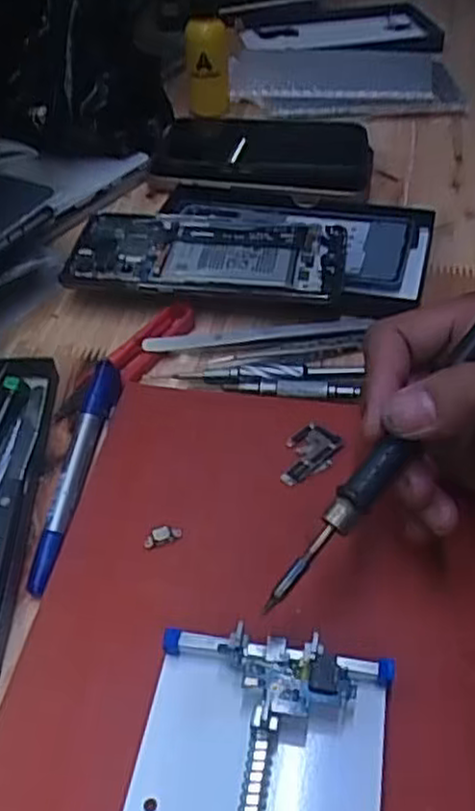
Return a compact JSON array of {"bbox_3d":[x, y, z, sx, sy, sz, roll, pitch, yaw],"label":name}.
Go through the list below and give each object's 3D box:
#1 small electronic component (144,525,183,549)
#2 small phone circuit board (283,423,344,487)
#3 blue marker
[{"bbox_3d":[-0.032,0.055,0.306,0.016,0.004,0.008,-13,47,-11],"label":"small electronic component"},{"bbox_3d":[0.032,0.022,0.334,0.034,0.007,0.025,-31,52,-26],"label":"small phone circuit board"},{"bbox_3d":[-0.074,0.025,0.328,0.016,0.015,0.125,3,46,5],"label":"blue marker"}]

